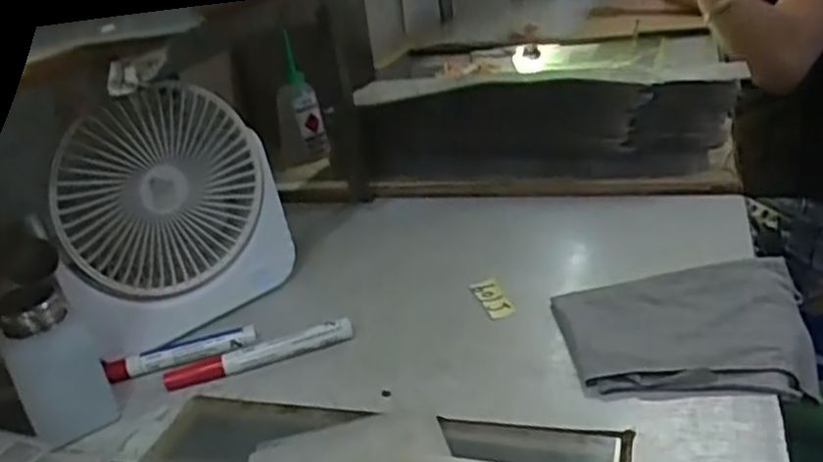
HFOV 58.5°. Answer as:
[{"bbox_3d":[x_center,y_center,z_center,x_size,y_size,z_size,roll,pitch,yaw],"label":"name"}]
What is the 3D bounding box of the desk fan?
[{"bbox_3d":[-0.188,-0.012,0.571,0.174,0.189,0.039,-29,31,-36],"label":"desk fan"}]

